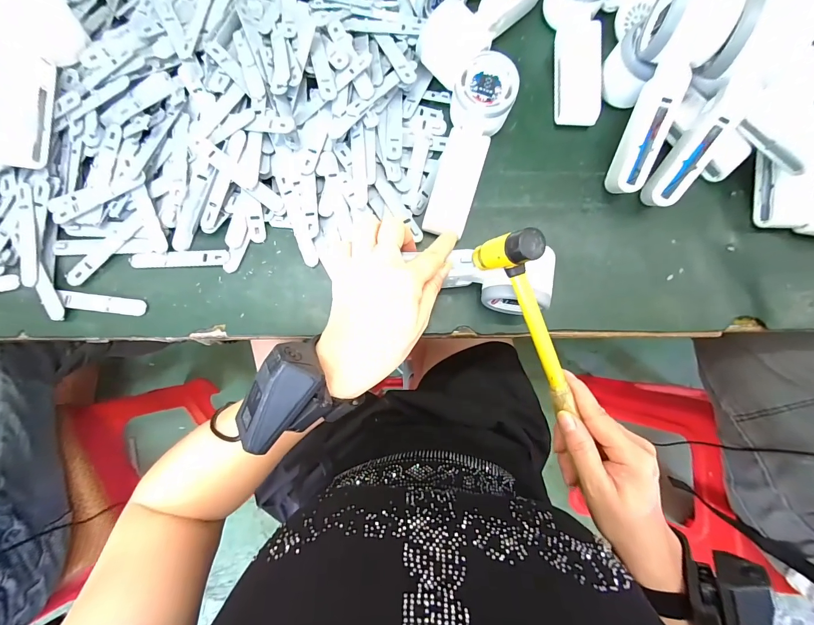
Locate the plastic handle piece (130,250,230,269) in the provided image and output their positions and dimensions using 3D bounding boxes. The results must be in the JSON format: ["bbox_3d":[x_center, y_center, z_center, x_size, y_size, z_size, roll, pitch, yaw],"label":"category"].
[{"bbox_3d":[-0.219,-0.052,0.340,0.094,0.005,0.015,-2,80,-1],"label":"plastic handle piece"}]

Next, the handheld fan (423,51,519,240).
[{"bbox_3d":[0.059,-0.158,0.345,0.051,0.032,0.168,18,96,3],"label":"handheld fan"}]

